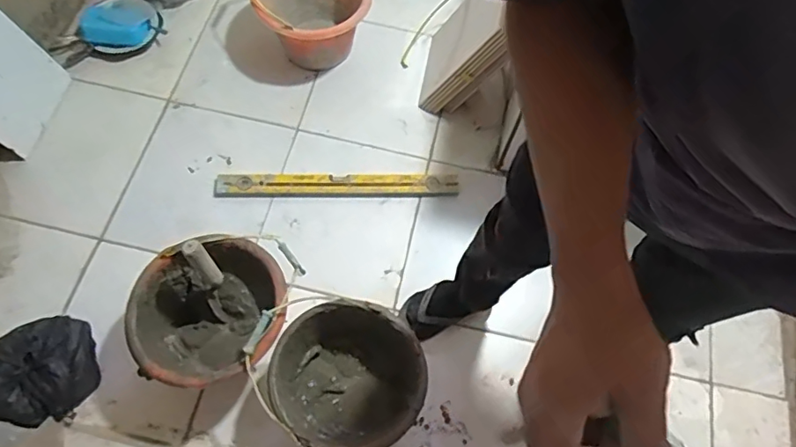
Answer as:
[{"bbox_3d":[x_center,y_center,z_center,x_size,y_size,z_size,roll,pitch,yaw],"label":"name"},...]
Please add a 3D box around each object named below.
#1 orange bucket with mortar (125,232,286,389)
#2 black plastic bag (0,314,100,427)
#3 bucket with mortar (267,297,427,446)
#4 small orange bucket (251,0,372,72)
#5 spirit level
[{"bbox_3d":[-0.357,0.189,1.068,0.287,0.217,0.262,-22,68,-11],"label":"orange bucket with mortar"},{"bbox_3d":[-0.709,0.280,1.050,0.182,0.136,0.213,-8,66,-5],"label":"black plastic bag"},{"bbox_3d":[-0.093,0.295,1.038,0.269,0.192,0.260,1,66,-1],"label":"bucket with mortar"},{"bbox_3d":[-0.212,-0.556,1.402,0.283,0.201,0.285,1,66,-1],"label":"small orange bucket"},{"bbox_3d":[-0.149,-0.094,1.313,0.583,0.024,0.057,-1,66,-2],"label":"spirit level"}]

